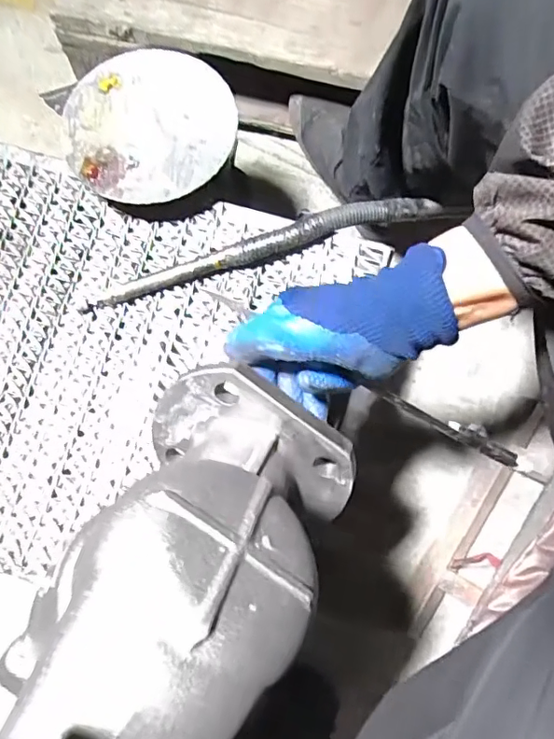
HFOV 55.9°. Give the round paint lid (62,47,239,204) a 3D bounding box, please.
[{"bbox_3d":[-0.124,-0.239,0.505,0.164,0.014,0.162,0,77,2],"label":"round paint lid"}]

